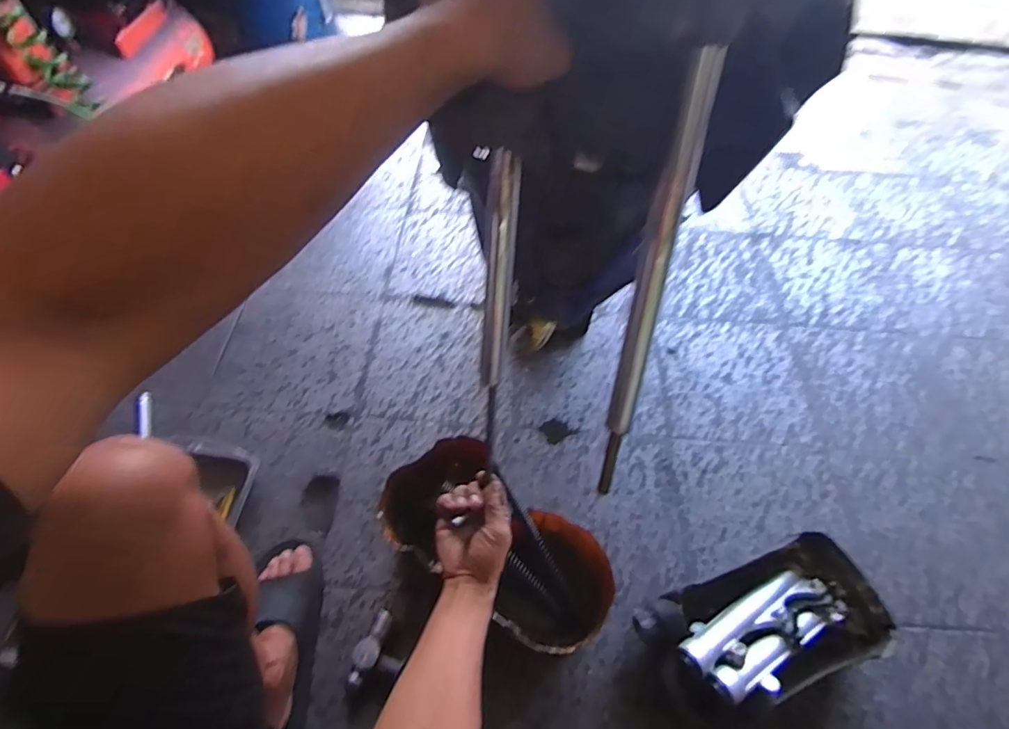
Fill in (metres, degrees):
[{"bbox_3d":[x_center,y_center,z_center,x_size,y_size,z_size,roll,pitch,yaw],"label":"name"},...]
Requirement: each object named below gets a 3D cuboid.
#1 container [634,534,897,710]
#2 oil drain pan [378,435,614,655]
[{"bbox_3d":[0.372,0.383,0.713,0.334,0.121,0.168,-16,59,-11],"label":"container"},{"bbox_3d":[-0.008,0.276,0.769,0.368,0.117,0.198,29,62,16],"label":"oil drain pan"}]

